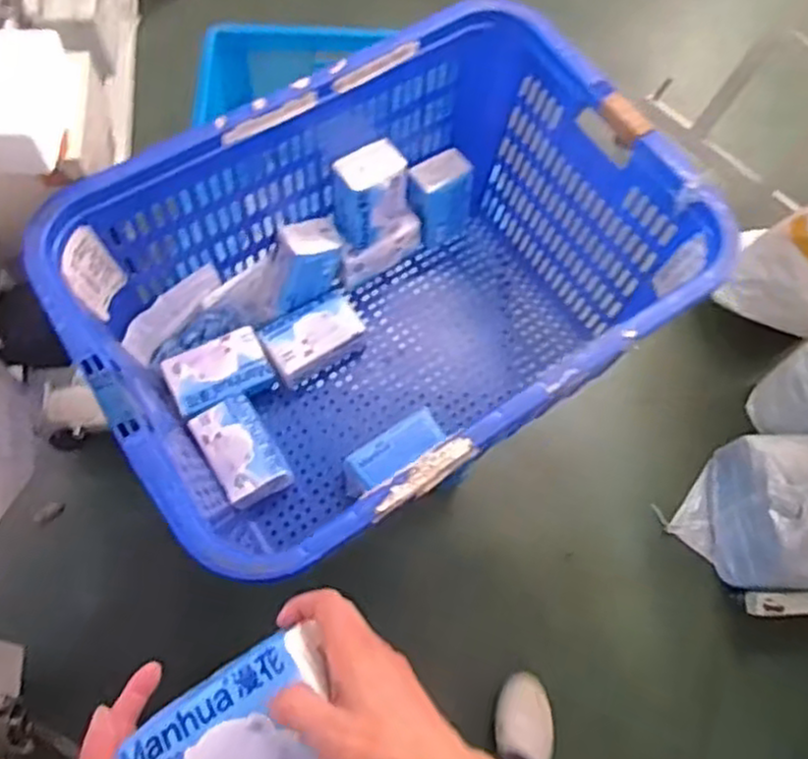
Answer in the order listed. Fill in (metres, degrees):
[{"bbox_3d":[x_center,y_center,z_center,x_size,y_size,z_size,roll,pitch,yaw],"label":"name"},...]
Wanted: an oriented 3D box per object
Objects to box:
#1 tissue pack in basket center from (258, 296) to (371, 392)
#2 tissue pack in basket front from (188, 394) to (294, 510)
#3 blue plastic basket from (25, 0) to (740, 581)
[{"bbox_3d":[-0.135,-0.059,1.133,0.149,0.075,0.076,-31,71,-14],"label":"tissue pack in basket center"},{"bbox_3d":[-0.230,0.102,1.059,0.094,0.070,0.139,-32,71,-14],"label":"tissue pack in basket front"},{"bbox_3d":[-0.018,-0.087,0.996,0.702,0.361,0.495,-33,71,-15],"label":"blue plastic basket"}]

